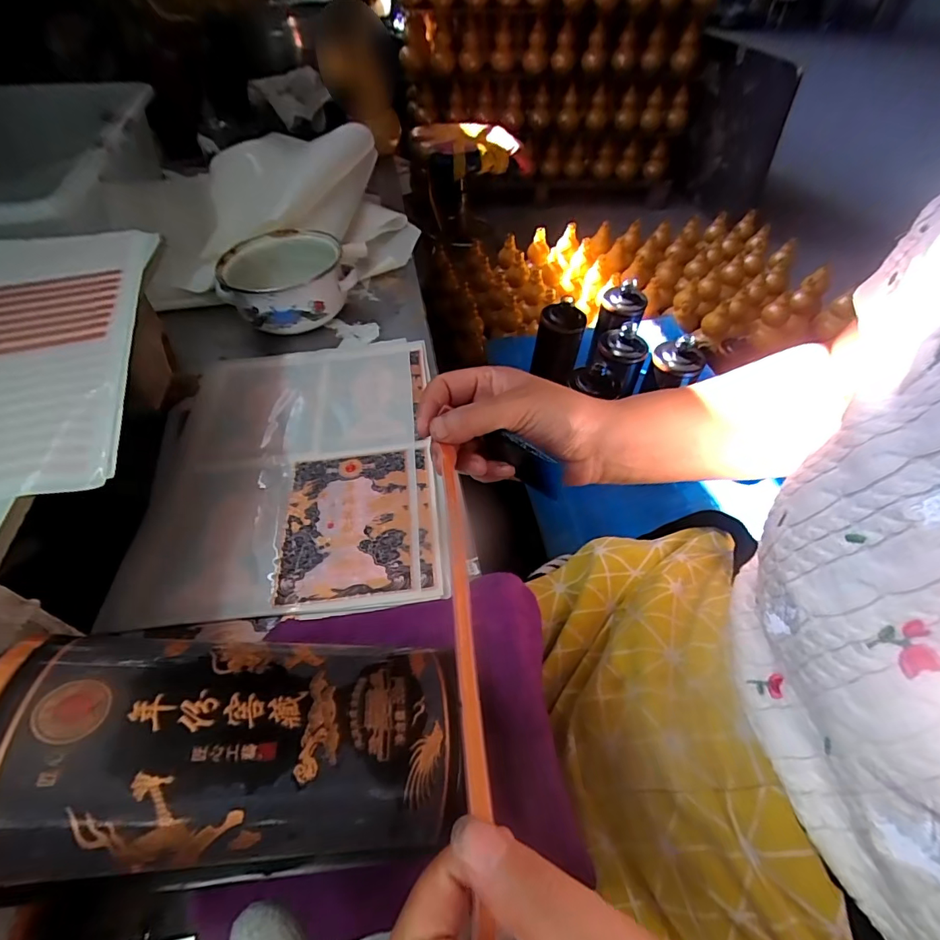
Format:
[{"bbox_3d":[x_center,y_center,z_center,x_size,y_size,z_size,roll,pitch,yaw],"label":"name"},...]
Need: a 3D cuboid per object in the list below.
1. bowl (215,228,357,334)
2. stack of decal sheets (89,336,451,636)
[{"bbox_3d":[-0.216,-0.222,0.564,0.136,0.065,0.133,0,50,0],"label":"bowl"},{"bbox_3d":[-0.155,-0.016,0.421,0.239,0.011,0.309,-6,50,-4],"label":"stack of decal sheets"}]

